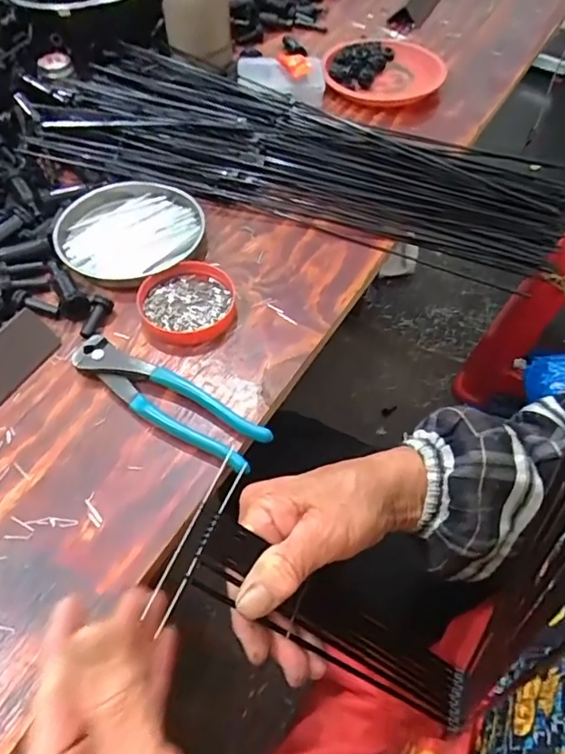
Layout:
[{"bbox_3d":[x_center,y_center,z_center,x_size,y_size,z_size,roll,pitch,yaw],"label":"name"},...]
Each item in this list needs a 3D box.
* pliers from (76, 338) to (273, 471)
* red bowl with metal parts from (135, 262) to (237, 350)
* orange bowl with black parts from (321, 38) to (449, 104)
[{"bbox_3d":[-0.085,0.016,0.392,0.161,0.016,0.040,26,58,16],"label":"pliers"},{"bbox_3d":[-0.078,-0.063,0.448,0.075,0.017,0.079,1,55,-1],"label":"red bowl with metal parts"},{"bbox_3d":[0.125,-0.380,0.662,0.144,0.032,0.141,1,55,-1],"label":"orange bowl with black parts"}]

